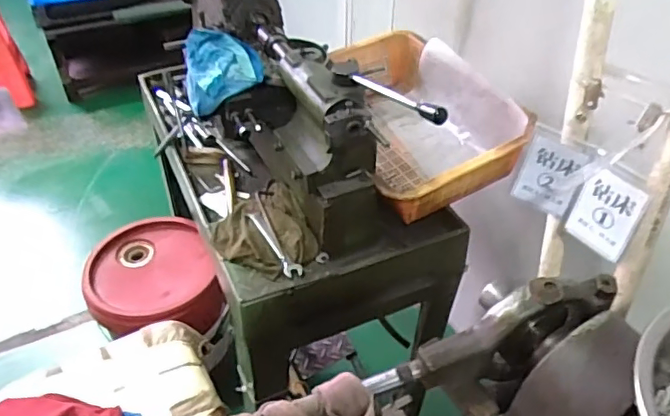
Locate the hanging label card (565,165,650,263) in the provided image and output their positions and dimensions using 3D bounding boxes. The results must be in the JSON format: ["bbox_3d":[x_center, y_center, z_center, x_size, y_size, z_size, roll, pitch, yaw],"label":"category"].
[{"bbox_3d":[0.264,0.002,0.550,0.010,0.094,0.063,-23,44,-33],"label":"hanging label card"}]

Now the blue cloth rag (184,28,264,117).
[{"bbox_3d":[-0.164,-0.204,0.836,0.109,0.034,0.129,-1,62,-16],"label":"blue cloth rag"}]

